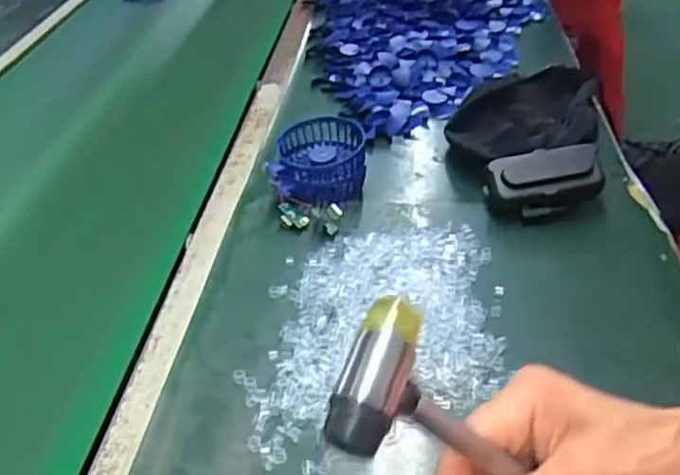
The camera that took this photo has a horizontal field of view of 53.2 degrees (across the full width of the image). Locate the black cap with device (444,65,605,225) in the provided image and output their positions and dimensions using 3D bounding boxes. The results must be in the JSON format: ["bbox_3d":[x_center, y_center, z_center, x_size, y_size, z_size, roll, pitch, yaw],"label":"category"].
[{"bbox_3d":[0.199,-0.118,0.740,0.150,0.056,0.289,6,38,13],"label":"black cap with device"}]

